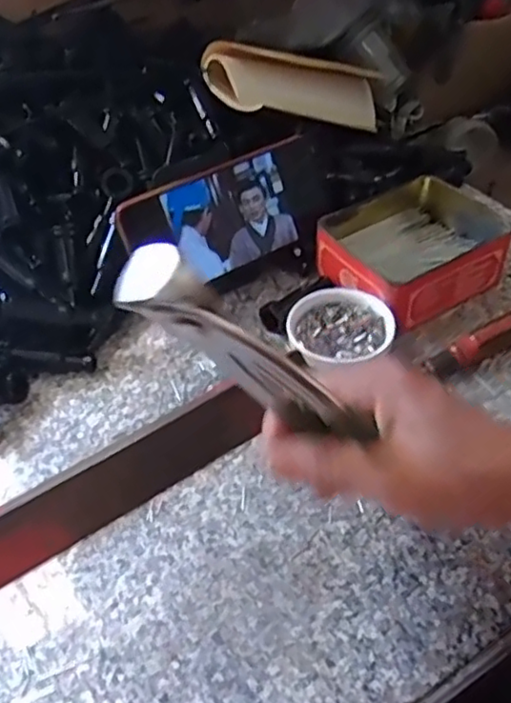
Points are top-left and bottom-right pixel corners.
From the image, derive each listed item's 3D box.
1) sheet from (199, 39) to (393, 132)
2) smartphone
[{"bbox_3d":[0.057,-0.243,0.600,0.216,0.047,0.071,-10,47,-41],"label":"sheet"},{"bbox_3d":[-0.019,-0.099,0.486,0.161,0.084,0.016,-25,23,-19],"label":"smartphone"}]

